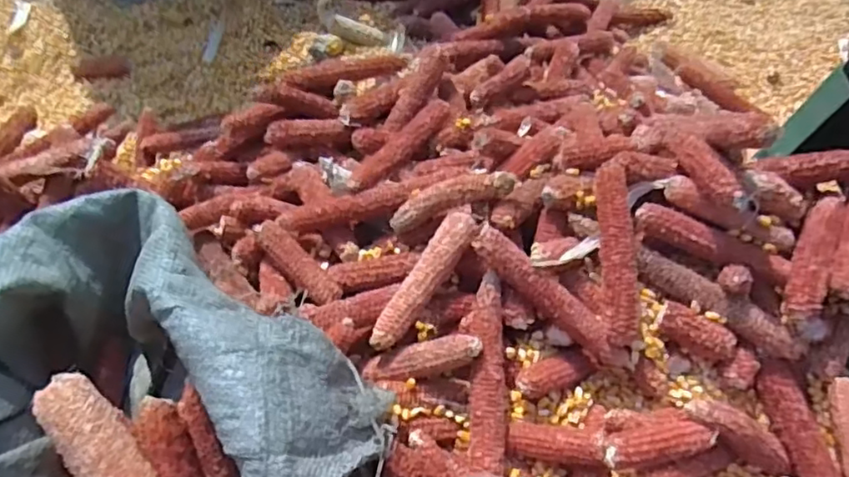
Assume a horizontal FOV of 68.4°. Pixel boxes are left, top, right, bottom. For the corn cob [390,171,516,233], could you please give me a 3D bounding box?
[{"bbox_3d":[0.021,-0.038,0.583,0.129,0.024,0.026,-18,53,29],"label":"corn cob"}]

